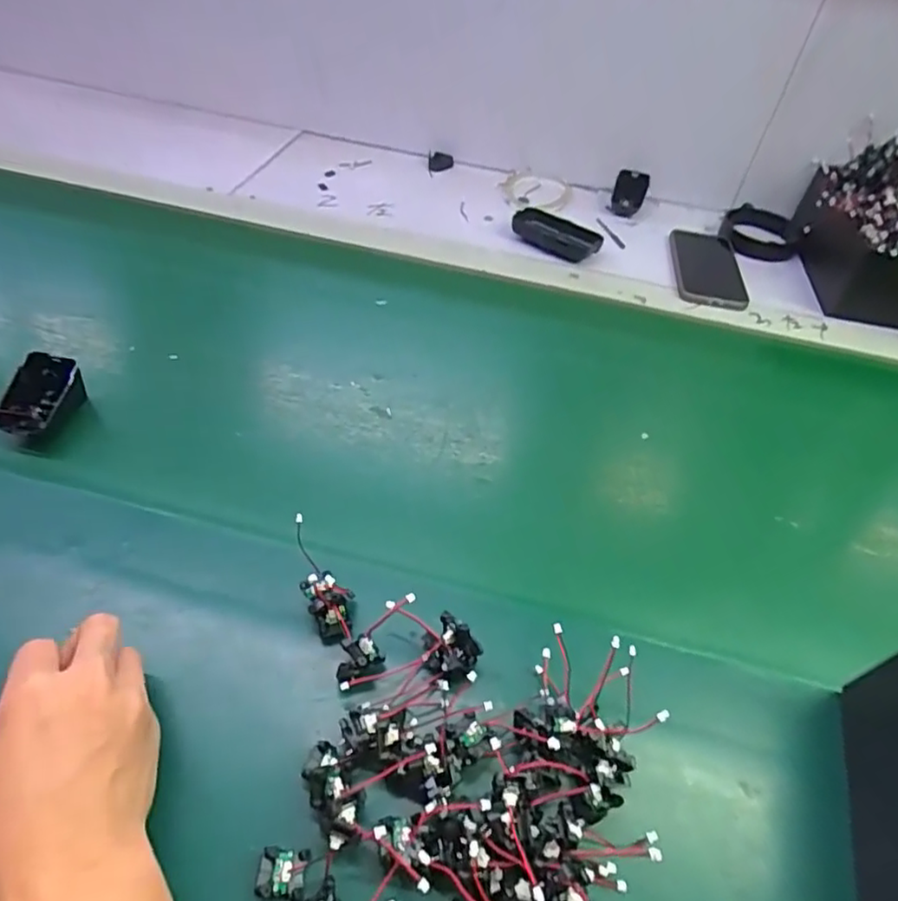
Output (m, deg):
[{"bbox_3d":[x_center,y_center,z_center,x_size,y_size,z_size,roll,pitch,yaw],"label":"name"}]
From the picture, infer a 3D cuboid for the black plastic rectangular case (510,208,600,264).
[{"bbox_3d":[0.132,-0.259,0.736,0.104,0.029,0.046,28,51,18],"label":"black plastic rectangular case"}]

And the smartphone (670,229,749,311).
[{"bbox_3d":[0.311,-0.217,0.726,0.083,0.013,0.162,11,48,4],"label":"smartphone"}]

